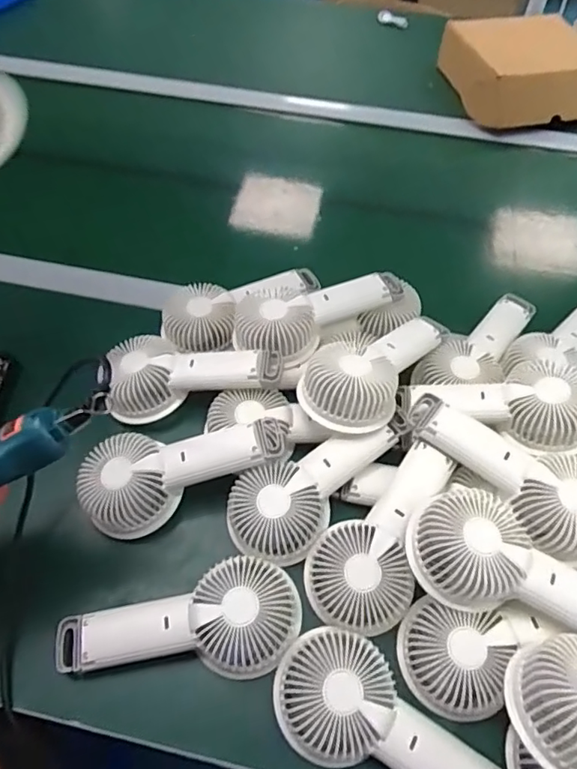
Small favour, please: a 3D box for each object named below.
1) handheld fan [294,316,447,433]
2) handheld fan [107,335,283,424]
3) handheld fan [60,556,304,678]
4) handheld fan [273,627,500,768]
[{"bbox_3d":[0.085,-0.018,0.511,0.166,0.056,0.087,-32,62,-34],"label":"handheld fan"},{"bbox_3d":[-0.096,-0.018,0.525,0.173,0.041,0.083,-9,57,-7],"label":"handheld fan"},{"bbox_3d":[-0.083,0.190,0.416,0.188,0.049,0.087,-12,58,-9],"label":"handheld fan"},{"bbox_3d":[0.076,0.245,0.375,0.187,0.039,0.084,26,60,15],"label":"handheld fan"}]

